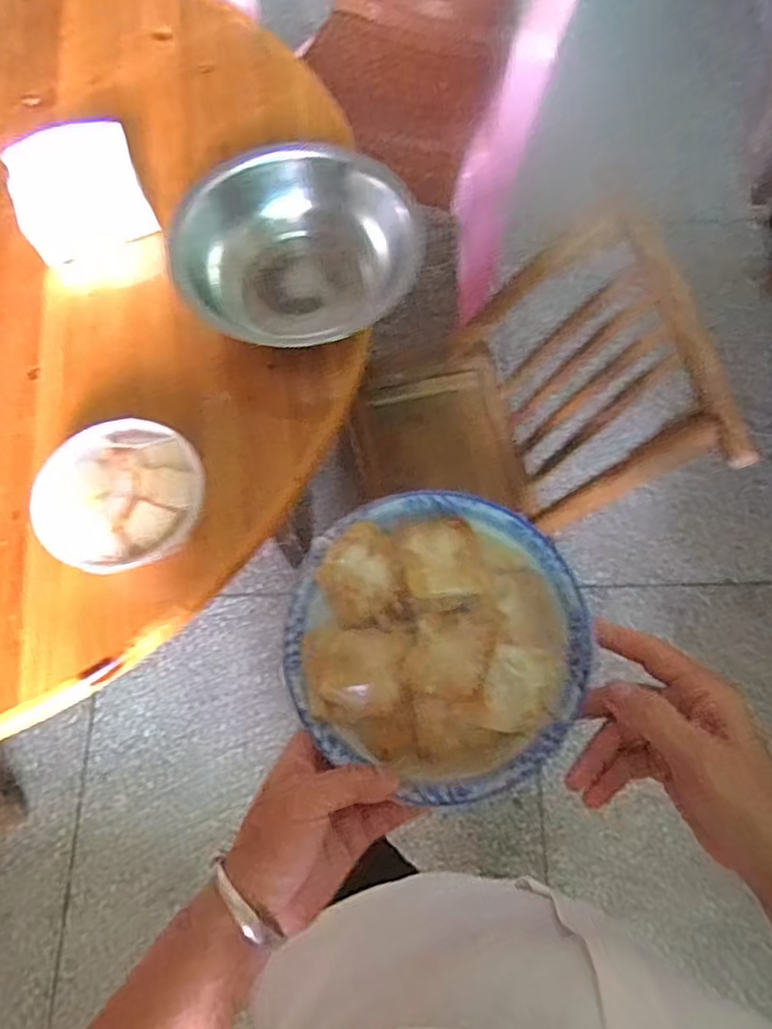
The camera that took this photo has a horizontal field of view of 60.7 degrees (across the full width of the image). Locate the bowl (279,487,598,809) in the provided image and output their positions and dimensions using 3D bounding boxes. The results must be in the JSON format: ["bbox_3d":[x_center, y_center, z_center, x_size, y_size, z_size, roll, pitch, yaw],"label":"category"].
[{"bbox_3d":[0.029,0.072,0.387,0.170,0.036,0.162,-1,70,2],"label":"bowl"}]

